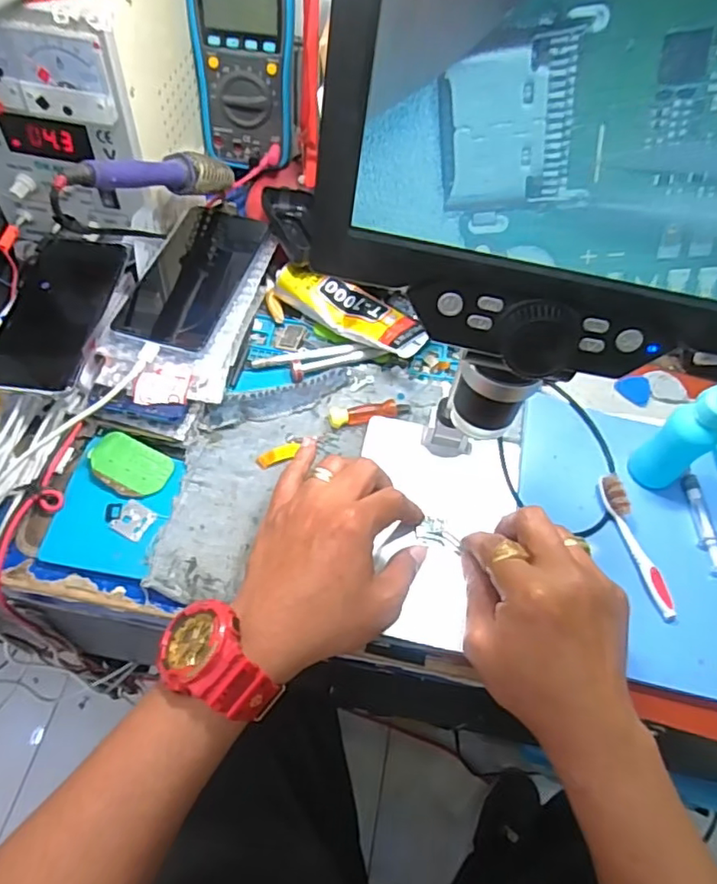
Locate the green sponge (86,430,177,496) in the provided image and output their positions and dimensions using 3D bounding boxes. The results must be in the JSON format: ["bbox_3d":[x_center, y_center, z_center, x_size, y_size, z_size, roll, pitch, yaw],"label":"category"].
[{"bbox_3d":[-0.171,0.017,0.434,0.058,0.008,0.041,21,59,8],"label":"green sponge"}]

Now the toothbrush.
[{"bbox_3d":[0.199,0.072,0.418,0.012,0.018,0.105,-11,60,-12],"label":"toothbrush"}]

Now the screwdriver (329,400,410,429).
[{"bbox_3d":[0.009,-0.026,0.470,0.066,0.015,0.019,-12,60,-12],"label":"screwdriver"}]

